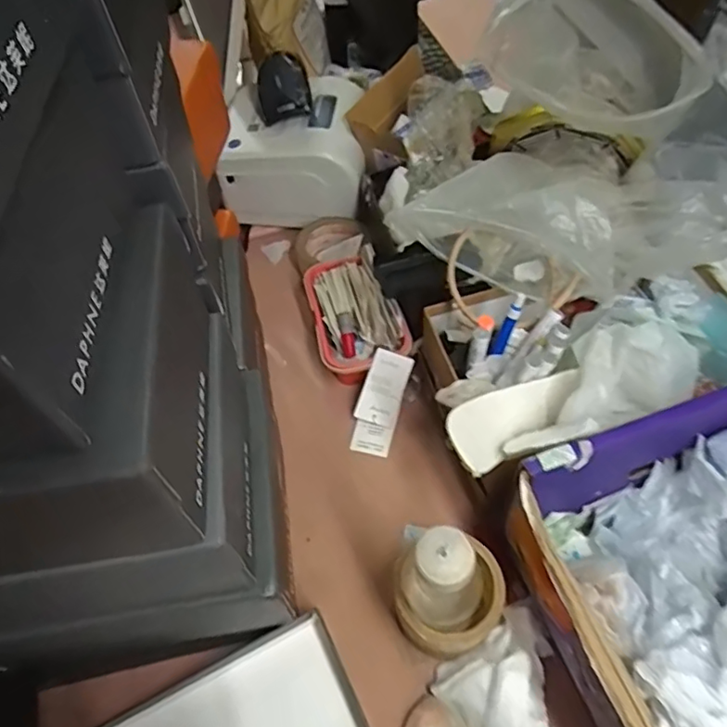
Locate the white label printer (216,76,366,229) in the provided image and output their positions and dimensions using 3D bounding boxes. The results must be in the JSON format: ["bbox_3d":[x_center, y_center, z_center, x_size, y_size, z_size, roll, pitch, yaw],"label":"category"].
[{"bbox_3d":[-0.090,-0.305,0.834,0.181,0.126,0.185,0,56,5],"label":"white label printer"}]

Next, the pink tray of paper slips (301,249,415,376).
[{"bbox_3d":[-0.012,-0.058,0.701,0.099,0.065,0.171,-15,56,-5],"label":"pink tray of paper slips"}]

